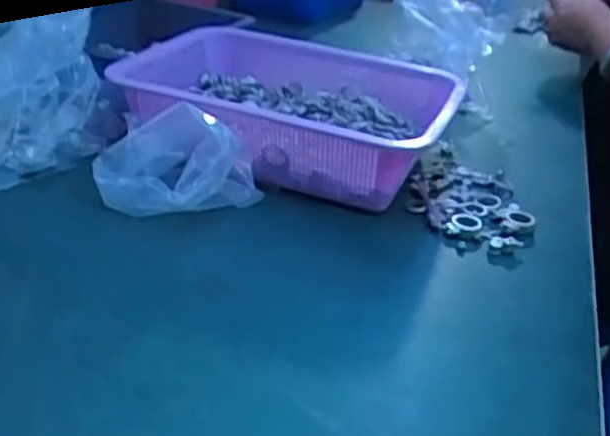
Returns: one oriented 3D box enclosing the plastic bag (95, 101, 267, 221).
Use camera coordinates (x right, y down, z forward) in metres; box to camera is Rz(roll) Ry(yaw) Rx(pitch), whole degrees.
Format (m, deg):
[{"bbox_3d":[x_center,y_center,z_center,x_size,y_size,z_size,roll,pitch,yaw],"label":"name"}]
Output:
[{"bbox_3d":[-0.107,-0.045,0.593,0.132,0.085,0.071,8,28,5],"label":"plastic bag"}]

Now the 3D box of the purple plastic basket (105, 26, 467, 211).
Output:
[{"bbox_3d":[-0.024,-0.091,0.669,0.306,0.108,0.199,18,32,20],"label":"purple plastic basket"}]

